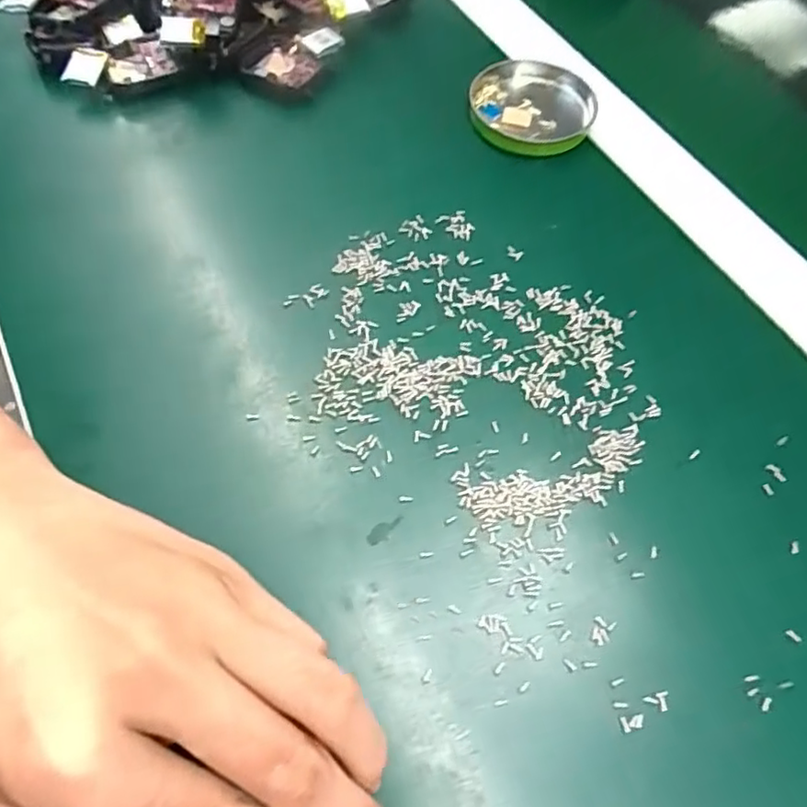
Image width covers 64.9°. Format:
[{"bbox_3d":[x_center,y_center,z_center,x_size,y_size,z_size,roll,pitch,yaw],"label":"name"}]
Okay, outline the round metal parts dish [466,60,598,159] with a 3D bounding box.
[{"bbox_3d":[0.068,-0.157,0.339,0.064,0.015,0.060,2,60,-3],"label":"round metal parts dish"}]

